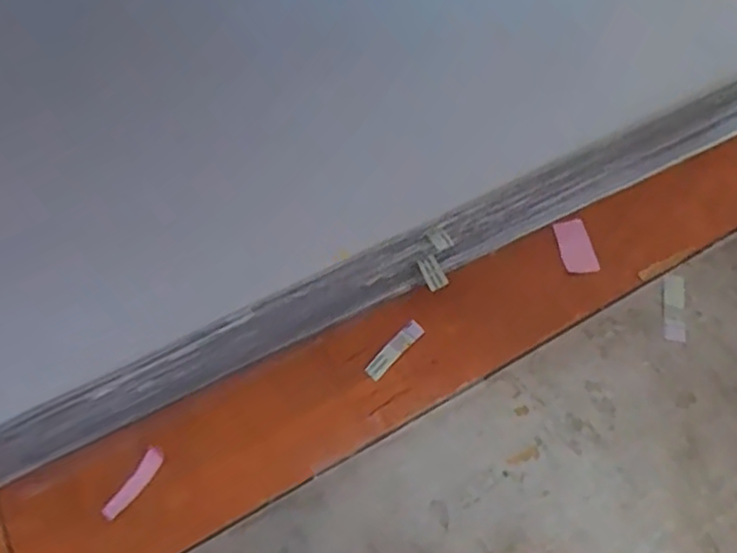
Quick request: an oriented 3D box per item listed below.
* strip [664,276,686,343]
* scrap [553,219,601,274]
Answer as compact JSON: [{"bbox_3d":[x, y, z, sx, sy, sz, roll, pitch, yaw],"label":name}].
[{"bbox_3d":[0.155,0.015,0.351,0.010,0.004,0.038,9,58,10],"label":"strip"},{"bbox_3d":[0.111,-0.016,0.374,0.019,0.004,0.034,-2,57,-10],"label":"scrap"}]

